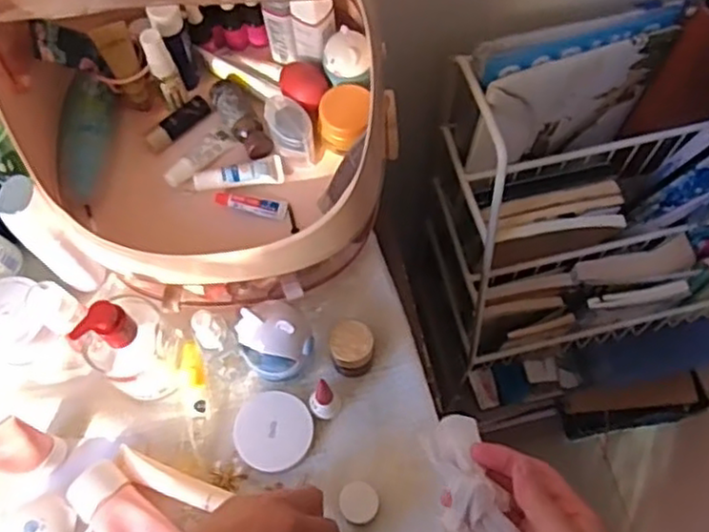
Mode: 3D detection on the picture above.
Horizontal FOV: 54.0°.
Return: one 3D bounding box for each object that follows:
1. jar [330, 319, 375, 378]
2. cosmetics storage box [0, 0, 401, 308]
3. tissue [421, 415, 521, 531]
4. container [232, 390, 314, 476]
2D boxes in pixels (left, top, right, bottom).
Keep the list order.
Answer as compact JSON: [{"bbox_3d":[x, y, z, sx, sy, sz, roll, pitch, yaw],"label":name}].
[{"bbox_3d":[-0.002,0.079,0.657,0.040,0.054,0.038,0,66,1],"label":"jar"},{"bbox_3d":[-0.121,-0.136,0.544,0.278,0.304,0.243,-24,68,-10],"label":"cosmetics storage box"},{"bbox_3d":[0.070,0.146,0.449,0.055,0.027,0.095,-4,71,-1],"label":"tissue"},{"bbox_3d":[-0.075,0.153,0.643,0.069,0.024,0.068,0,66,1],"label":"container"}]

